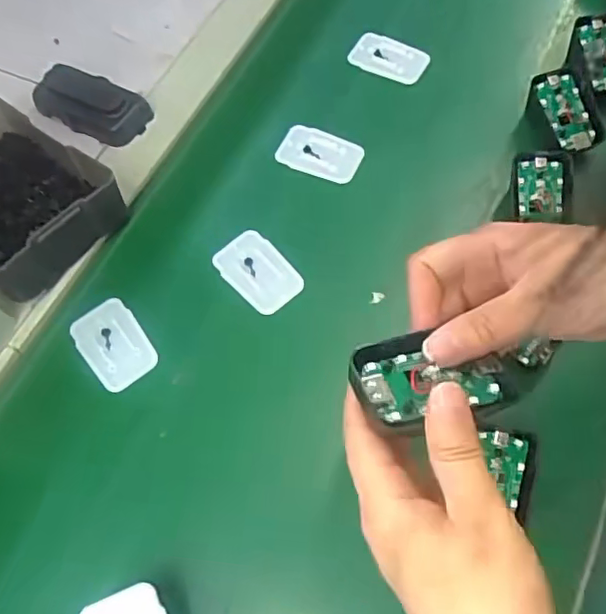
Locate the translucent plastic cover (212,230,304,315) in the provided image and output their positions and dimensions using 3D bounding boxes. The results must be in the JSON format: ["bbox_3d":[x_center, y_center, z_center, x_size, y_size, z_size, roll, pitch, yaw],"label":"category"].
[{"bbox_3d":[-0.035,-0.028,0.436,0.044,0.006,0.068,-39,70,-15],"label":"translucent plastic cover"}]

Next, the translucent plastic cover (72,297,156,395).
[{"bbox_3d":[-0.140,0.027,0.419,0.045,0.007,0.068,-38,70,-14],"label":"translucent plastic cover"}]

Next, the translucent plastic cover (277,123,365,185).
[{"bbox_3d":[0.013,-0.129,0.481,0.072,0.014,0.040,23,68,12],"label":"translucent plastic cover"}]

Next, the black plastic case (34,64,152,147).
[{"bbox_3d":[-0.186,-0.180,0.499,0.106,0.026,0.047,27,69,13],"label":"black plastic case"}]

